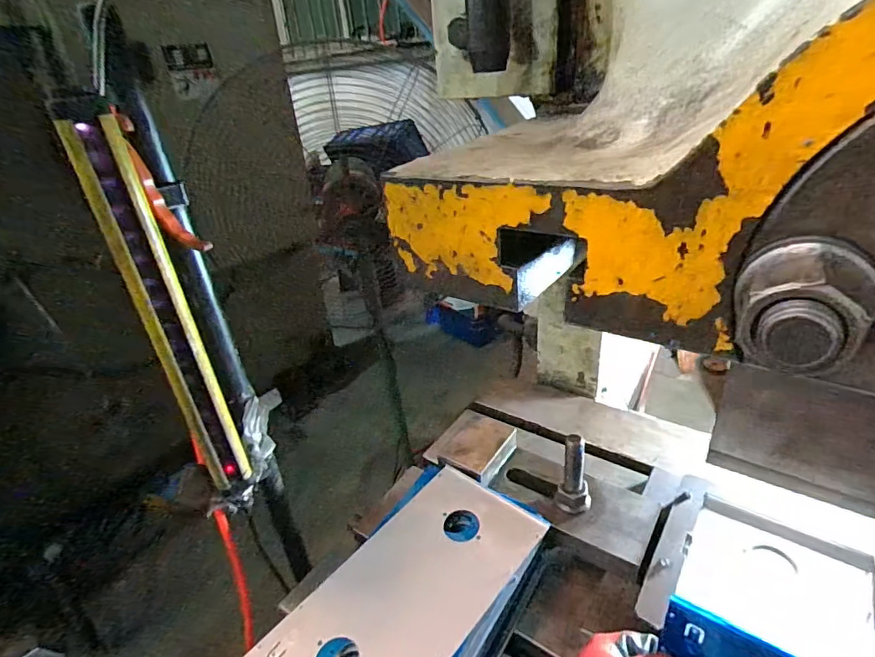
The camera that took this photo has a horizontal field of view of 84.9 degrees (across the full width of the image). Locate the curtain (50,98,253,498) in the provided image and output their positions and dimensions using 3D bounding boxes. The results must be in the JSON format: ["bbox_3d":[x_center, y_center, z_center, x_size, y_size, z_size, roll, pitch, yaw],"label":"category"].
[{"bbox_3d":[-0.230,0.004,0.416,0.051,0.352,0.062,-20,31,-26],"label":"curtain"}]

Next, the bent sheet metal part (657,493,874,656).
[{"bbox_3d":[0.297,0.226,0.415,0.144,0.064,0.210,15,34,33],"label":"bent sheet metal part"}]

